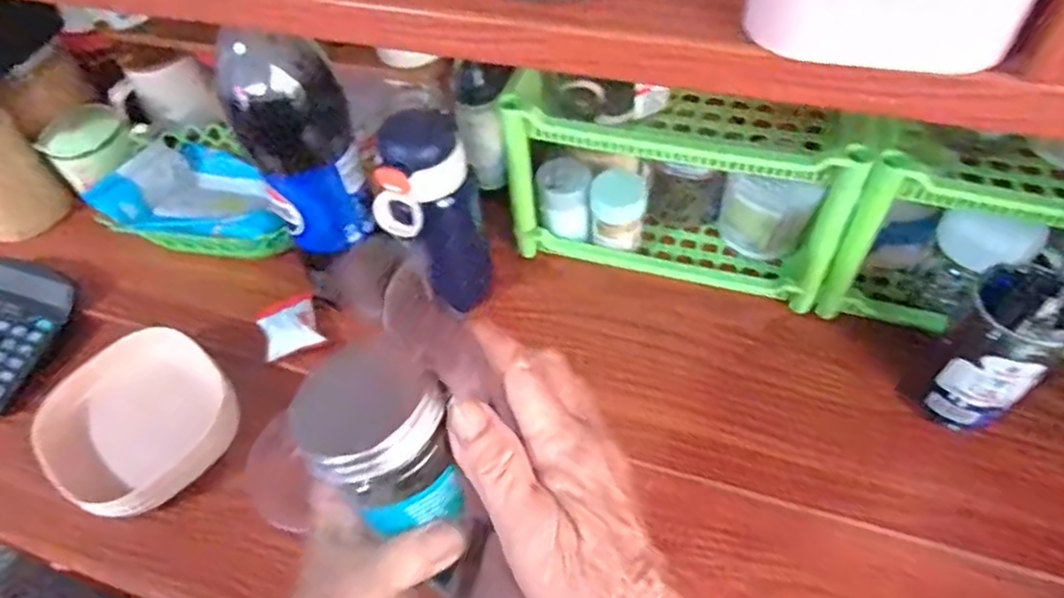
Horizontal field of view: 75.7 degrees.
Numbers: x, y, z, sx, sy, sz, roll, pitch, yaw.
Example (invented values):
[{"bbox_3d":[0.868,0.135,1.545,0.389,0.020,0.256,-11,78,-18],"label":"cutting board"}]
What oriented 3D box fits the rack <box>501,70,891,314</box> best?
[{"bbox_3d":[0.125,-0.107,0.596,0.274,0.178,0.110,12,56,14],"label":"rack"}]

